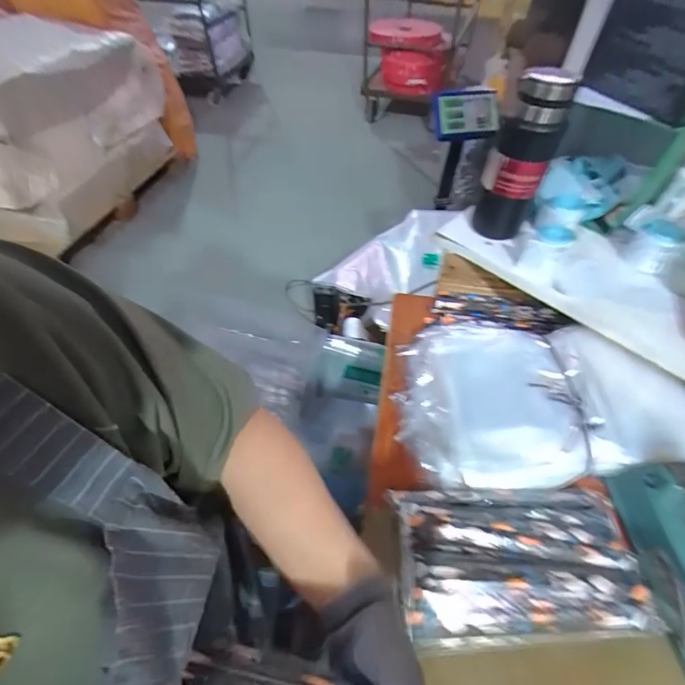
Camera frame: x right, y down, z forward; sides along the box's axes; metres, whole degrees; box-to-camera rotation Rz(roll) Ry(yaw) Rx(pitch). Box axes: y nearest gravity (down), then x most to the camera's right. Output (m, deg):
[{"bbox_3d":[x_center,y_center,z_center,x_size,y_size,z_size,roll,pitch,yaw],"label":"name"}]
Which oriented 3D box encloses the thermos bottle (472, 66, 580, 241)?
[{"bbox_3d":[0.249,-0.254,0.525,0.083,0.207,0.072,22,56,15],"label":"thermos bottle"}]

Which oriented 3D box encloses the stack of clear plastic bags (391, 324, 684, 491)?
[{"bbox_3d":[0.271,0.078,0.508,0.371,0.087,0.238,2,53,1],"label":"stack of clear plastic bags"}]

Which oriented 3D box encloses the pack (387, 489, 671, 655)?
[{"bbox_3d":[0.190,0.233,0.397,0.254,0.027,0.145,-1,53,-1],"label":"pack"}]

